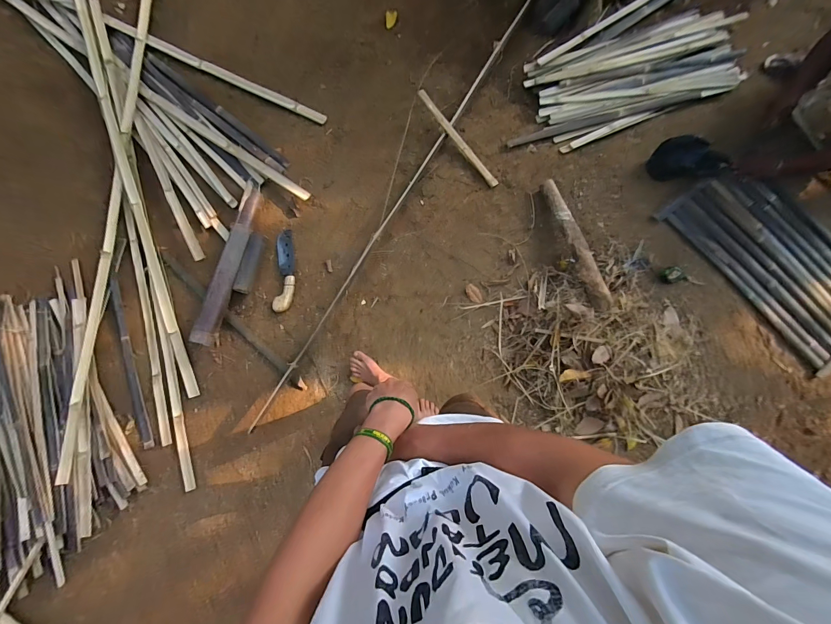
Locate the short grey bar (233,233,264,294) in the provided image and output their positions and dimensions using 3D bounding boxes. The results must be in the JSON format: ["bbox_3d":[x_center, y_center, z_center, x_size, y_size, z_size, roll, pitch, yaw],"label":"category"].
[{"bbox_3d":[-0.705,-0.211,1.495,0.051,0.047,0.265,9,78,2],"label":"short grey bar"}]

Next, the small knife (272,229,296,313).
[{"bbox_3d":[-0.560,-0.185,1.496,0.089,0.036,0.382,-3,78,-1],"label":"small knife"}]

